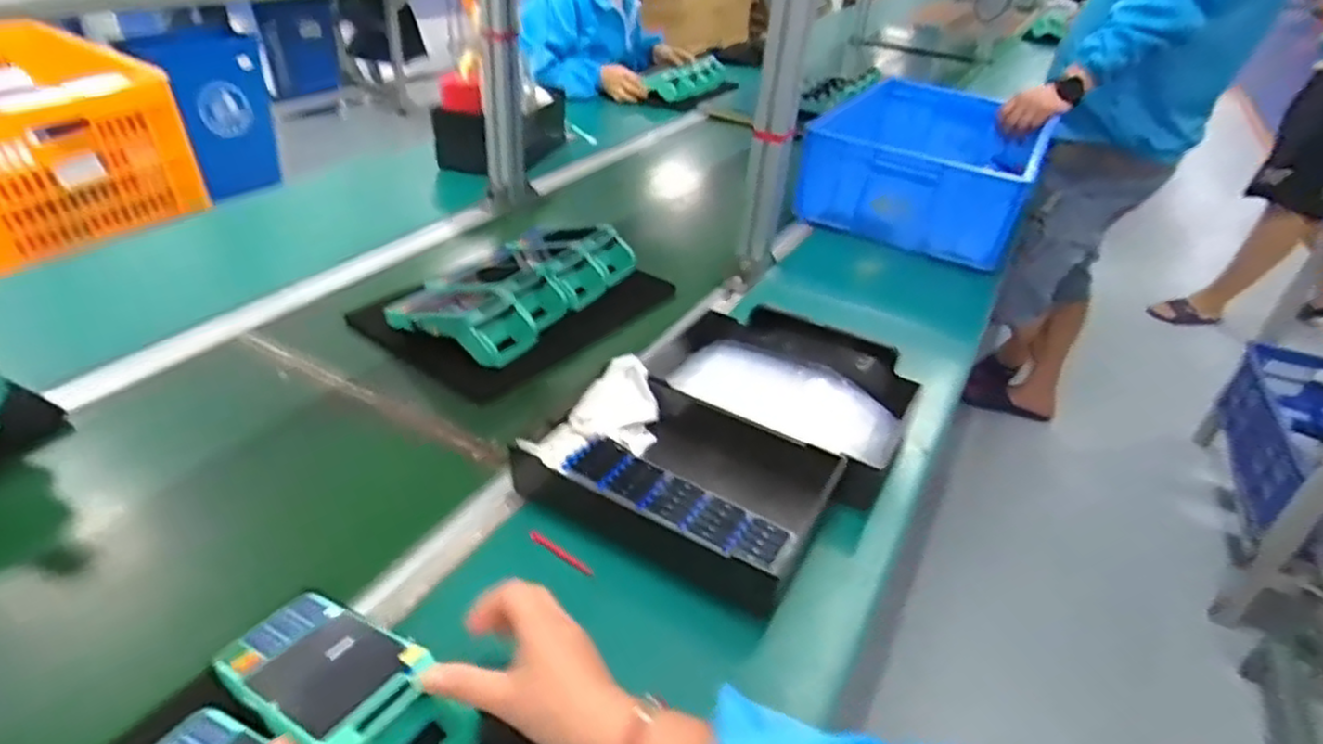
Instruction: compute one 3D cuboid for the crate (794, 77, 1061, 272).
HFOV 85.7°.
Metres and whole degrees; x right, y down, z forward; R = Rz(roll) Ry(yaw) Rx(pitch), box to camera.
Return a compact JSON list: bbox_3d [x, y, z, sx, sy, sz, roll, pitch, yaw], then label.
[{"bbox_3d":[0.487,-0.383,1.291,0.341,0.135,0.489,21,38,21],"label":"crate"}]

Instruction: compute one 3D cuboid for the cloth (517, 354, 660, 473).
[{"bbox_3d":[-0.060,0.055,0.671,0.066,0.064,0.154,23,39,24],"label":"cloth"}]

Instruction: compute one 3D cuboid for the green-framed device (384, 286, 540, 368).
[{"bbox_3d":[-0.230,-0.064,0.821,0.174,0.054,0.080,21,38,21],"label":"green-framed device"}]

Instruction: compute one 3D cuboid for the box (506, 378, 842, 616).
[{"bbox_3d":[0.012,0.101,0.643,0.253,0.069,0.172,24,39,24],"label":"box"}]

